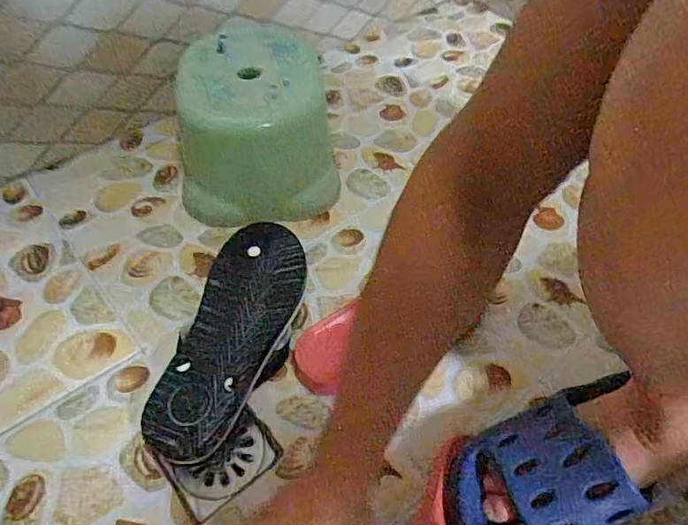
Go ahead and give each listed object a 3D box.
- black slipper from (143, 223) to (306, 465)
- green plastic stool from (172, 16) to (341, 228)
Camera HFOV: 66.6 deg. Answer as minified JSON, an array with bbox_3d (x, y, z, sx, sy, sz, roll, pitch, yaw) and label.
[{"bbox_3d":[-0.111,0.074,0.546,0.102,0.052,0.256,11,51,8],"label":"black slipper"},{"bbox_3d":[-0.111,-0.195,0.699,0.190,0.143,0.261,-2,51,-3],"label":"green plastic stool"}]

